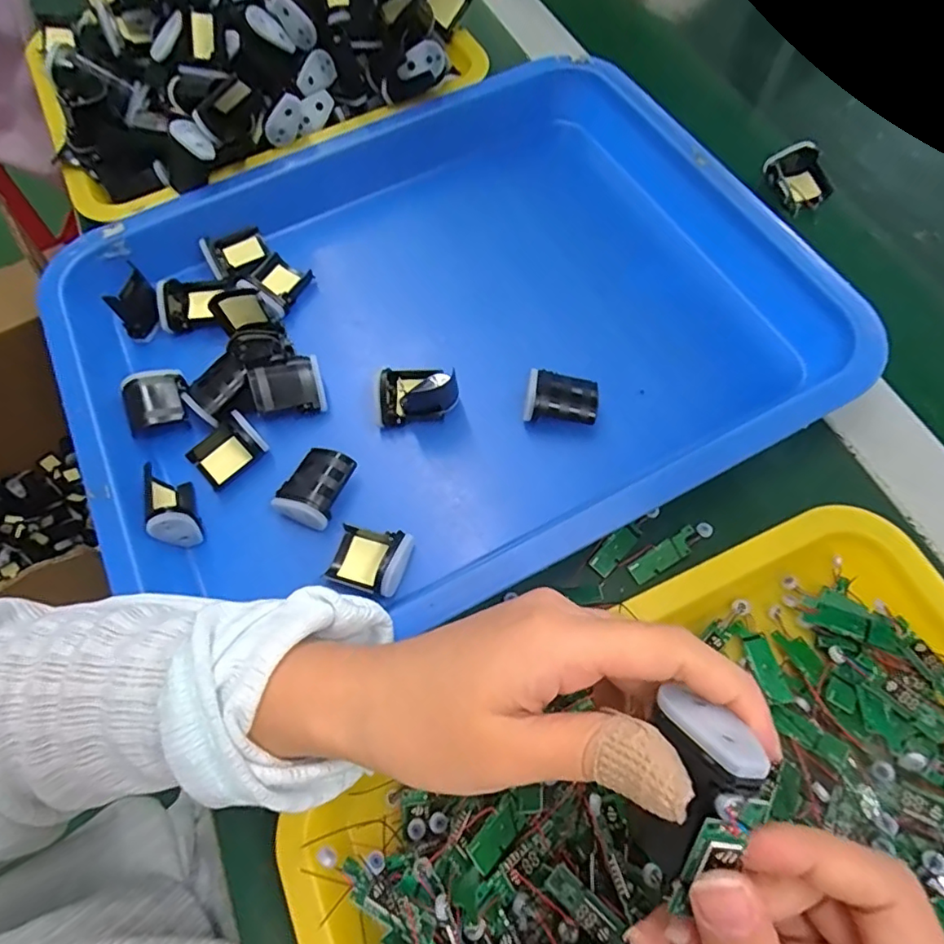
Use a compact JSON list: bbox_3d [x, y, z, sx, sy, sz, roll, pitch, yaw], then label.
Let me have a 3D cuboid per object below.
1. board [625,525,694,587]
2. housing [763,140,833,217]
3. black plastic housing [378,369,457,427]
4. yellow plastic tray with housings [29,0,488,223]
[{"bbox_3d":[0.106,0.046,0.310,0.043,0.005,0.013,-30,69,-9],"label":"board"},{"bbox_3d":[0.250,-0.223,0.423,0.044,0.023,0.046,-22,68,-6],"label":"housing"},{"bbox_3d":[-0.035,-0.051,0.340,0.050,0.031,0.032,-11,67,-2],"label":"black plastic housing"},{"bbox_3d":[-0.166,-0.327,0.426,0.322,0.104,0.198,-27,68,-8],"label":"yellow plastic tray with housings"}]

